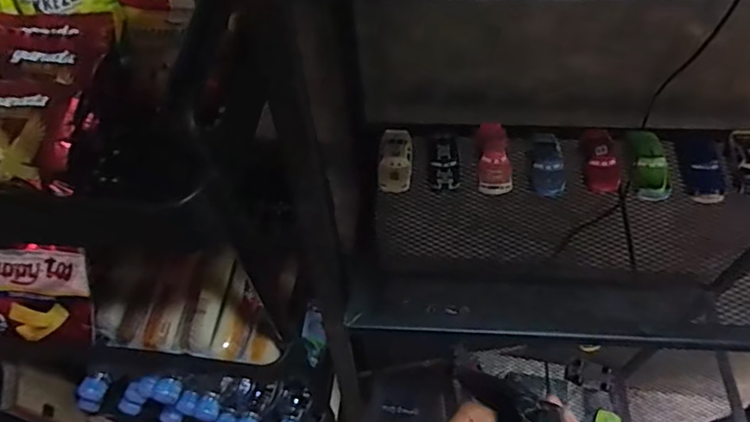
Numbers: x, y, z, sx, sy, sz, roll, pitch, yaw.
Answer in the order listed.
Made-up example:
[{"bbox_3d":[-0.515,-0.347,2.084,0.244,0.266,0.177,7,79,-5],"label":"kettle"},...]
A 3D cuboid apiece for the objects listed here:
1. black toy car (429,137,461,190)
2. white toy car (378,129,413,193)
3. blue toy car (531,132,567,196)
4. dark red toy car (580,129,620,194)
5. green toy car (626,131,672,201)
[{"bbox_3d":[0.075,-0.050,0.585,0.032,0.021,0.056,2,57,5],"label":"black toy car"},{"bbox_3d":[0.023,-0.056,0.592,0.034,0.024,0.074,3,57,6],"label":"white toy car"},{"bbox_3d":[0.184,-0.053,0.587,0.034,0.021,0.072,6,58,7],"label":"blue toy car"},{"bbox_3d":[0.239,-0.056,0.581,0.034,0.022,0.073,5,57,7],"label":"dark red toy car"},{"bbox_3d":[0.284,-0.050,0.569,0.032,0.022,0.079,-1,57,3],"label":"green toy car"}]

